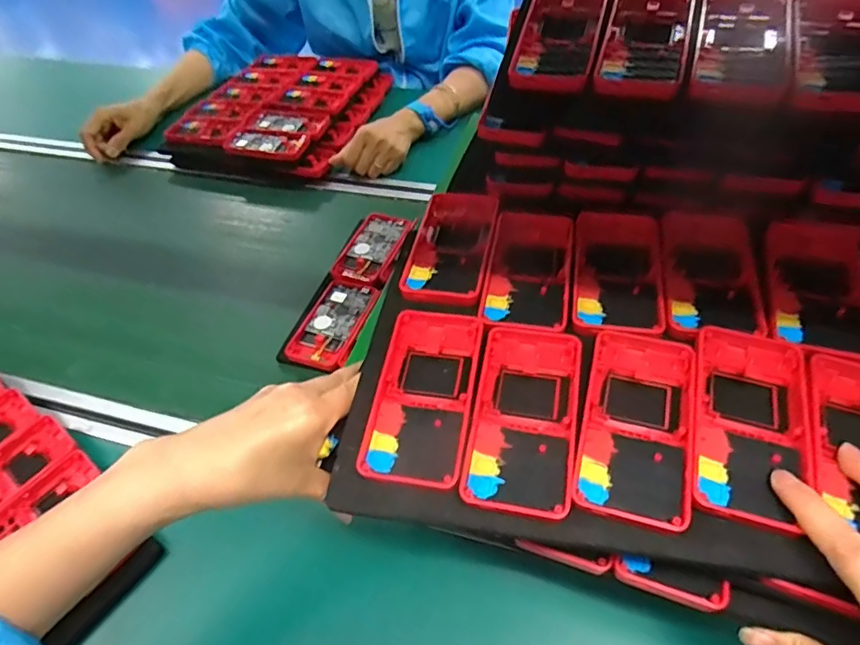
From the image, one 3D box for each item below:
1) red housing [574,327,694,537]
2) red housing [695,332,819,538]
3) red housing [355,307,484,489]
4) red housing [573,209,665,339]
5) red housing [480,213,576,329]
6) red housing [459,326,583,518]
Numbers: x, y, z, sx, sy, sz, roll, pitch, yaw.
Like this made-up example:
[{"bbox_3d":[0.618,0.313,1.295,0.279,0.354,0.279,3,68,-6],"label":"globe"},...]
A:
[{"bbox_3d":[0.126,0.059,0.326,0.062,0.015,0.125,12,52,14],"label":"red housing"},{"bbox_3d":[0.192,0.059,0.322,0.064,0.019,0.124,12,52,14],"label":"red housing"},{"bbox_3d":[-0.003,0.046,0.353,0.061,0.019,0.124,7,51,10],"label":"red housing"},{"bbox_3d":[0.141,-0.038,0.403,0.062,0.012,0.128,8,51,11],"label":"red housing"},{"bbox_3d":[0.077,-0.039,0.413,0.060,0.016,0.119,8,51,11],"label":"red housing"},{"bbox_3d":[0.059,0.055,0.335,0.062,0.015,0.124,8,51,11],"label":"red housing"}]

